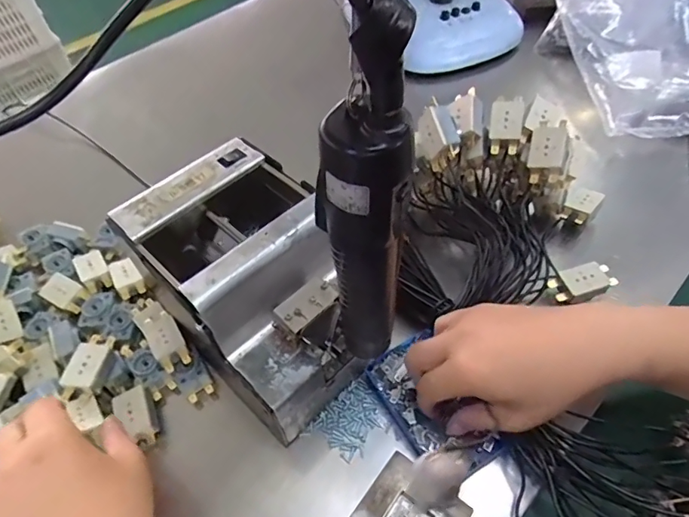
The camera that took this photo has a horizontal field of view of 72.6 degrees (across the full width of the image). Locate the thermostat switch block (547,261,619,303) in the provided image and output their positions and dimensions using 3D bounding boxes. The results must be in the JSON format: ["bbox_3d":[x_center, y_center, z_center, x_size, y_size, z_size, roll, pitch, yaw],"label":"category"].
[{"bbox_3d":[0.215,0.021,0.422,0.054,0.013,0.029,-11,53,-6],"label":"thermostat switch block"}]

